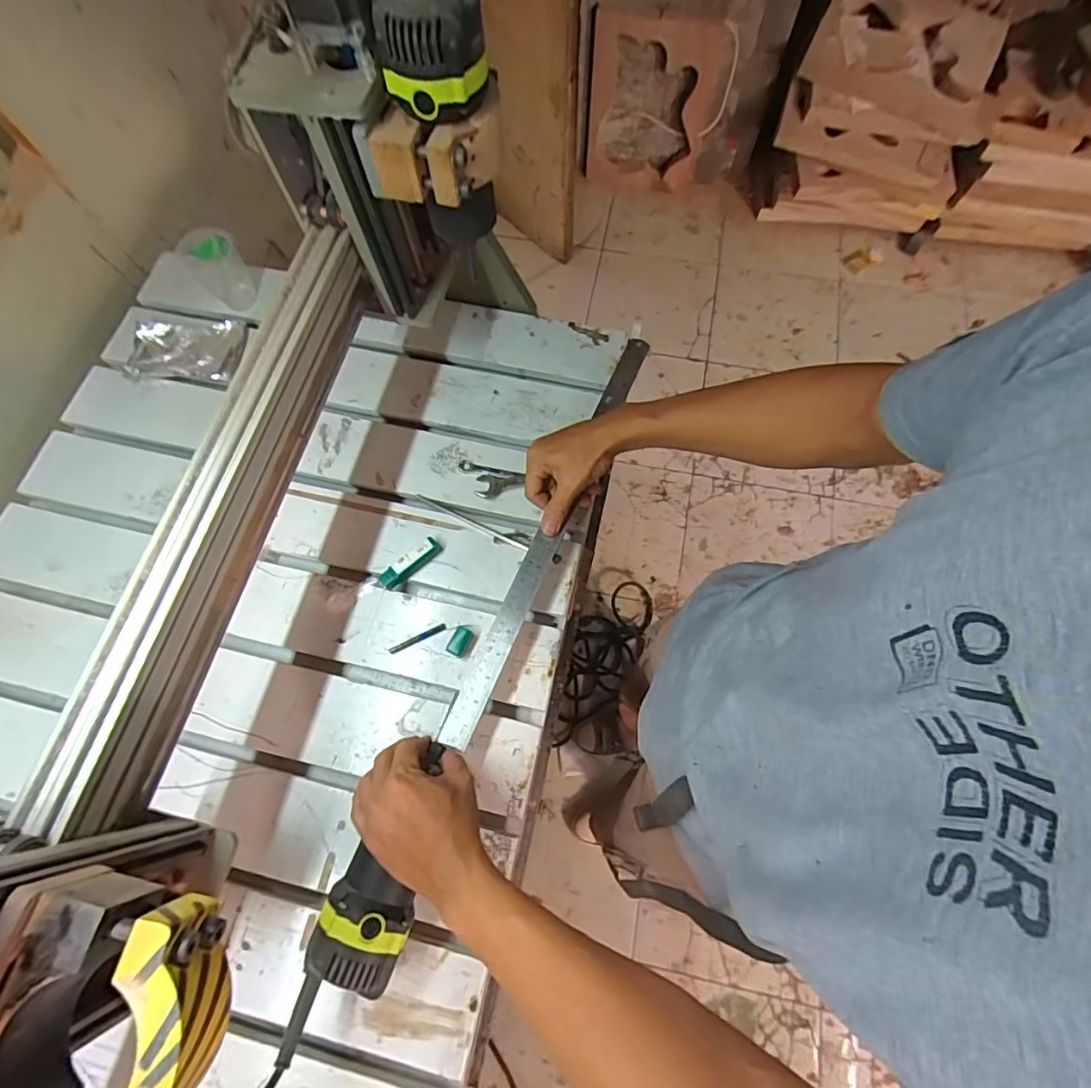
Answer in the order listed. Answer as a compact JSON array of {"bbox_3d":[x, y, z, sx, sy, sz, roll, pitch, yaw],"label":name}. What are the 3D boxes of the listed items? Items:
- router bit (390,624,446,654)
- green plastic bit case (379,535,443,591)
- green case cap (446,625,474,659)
[{"bbox_3d":[-0.141,0.104,0.577,0.064,0.004,0.009,-23,72,-8],"label":"router bit"},{"bbox_3d":[-0.153,0.022,0.596,0.075,0.020,0.020,-39,75,-13],"label":"green plastic bit case"},{"bbox_3d":[-0.094,0.106,0.569,0.020,0.020,0.031,20,72,7],"label":"green case cap"}]

